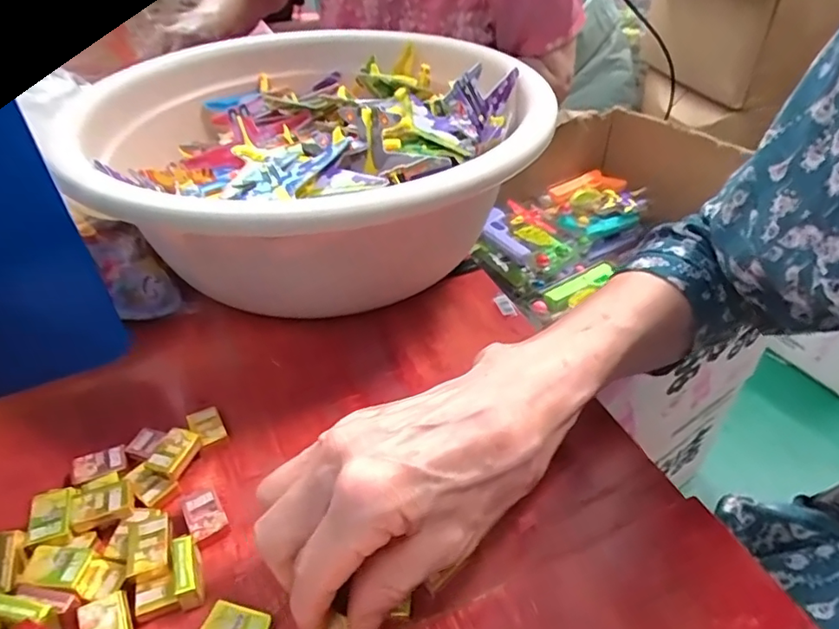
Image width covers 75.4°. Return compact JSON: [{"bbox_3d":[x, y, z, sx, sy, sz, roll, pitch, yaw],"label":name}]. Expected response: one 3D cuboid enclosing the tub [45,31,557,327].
[{"bbox_3d":[-0.067,-0.102,0.398,0.286,0.126,0.302,-1,40,1],"label":"tub"}]

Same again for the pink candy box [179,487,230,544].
[{"bbox_3d":[-0.103,0.094,0.259,0.016,0.009,0.030,-23,45,-24],"label":"pink candy box"}]

